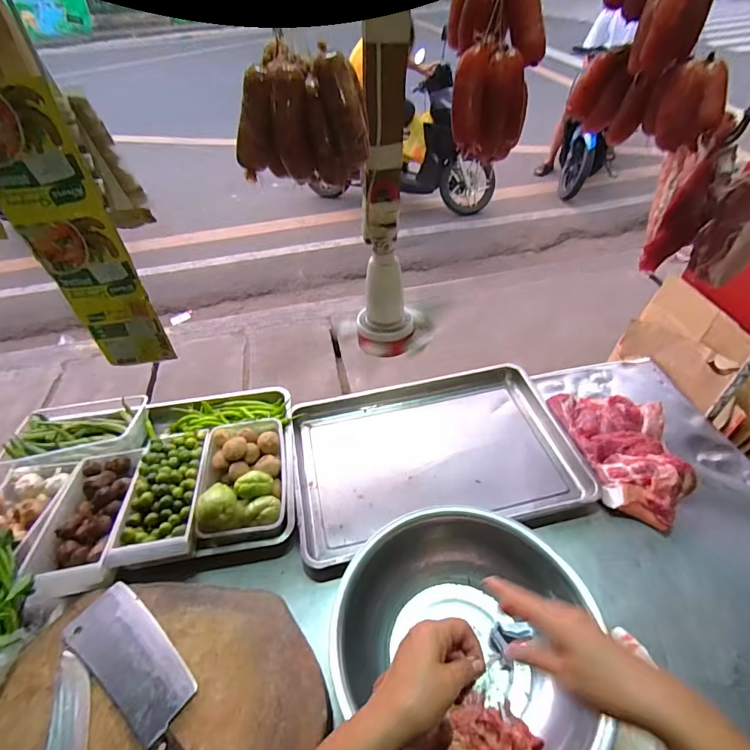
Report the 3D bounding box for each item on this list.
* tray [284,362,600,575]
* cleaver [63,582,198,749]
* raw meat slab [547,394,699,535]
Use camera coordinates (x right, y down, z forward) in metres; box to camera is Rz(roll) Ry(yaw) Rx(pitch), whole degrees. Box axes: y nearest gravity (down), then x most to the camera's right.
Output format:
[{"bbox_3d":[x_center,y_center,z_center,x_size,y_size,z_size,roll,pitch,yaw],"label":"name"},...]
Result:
[{"bbox_3d":[0.116,0.169,0.941,0.579,0.064,0.413,-10,45,-8],"label":"tray"},{"bbox_3d":[-0.291,0.418,0.567,0.347,0.019,0.090,27,52,26],"label":"cleaver"},{"bbox_3d":[0.523,0.151,0.879,0.197,0.090,0.310,-9,45,-7],"label":"raw meat slab"}]

